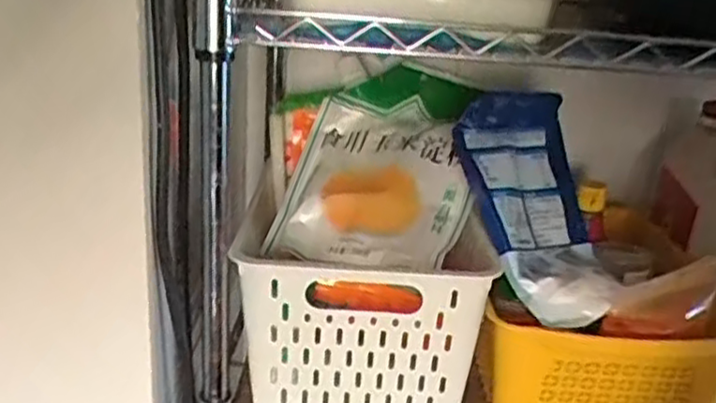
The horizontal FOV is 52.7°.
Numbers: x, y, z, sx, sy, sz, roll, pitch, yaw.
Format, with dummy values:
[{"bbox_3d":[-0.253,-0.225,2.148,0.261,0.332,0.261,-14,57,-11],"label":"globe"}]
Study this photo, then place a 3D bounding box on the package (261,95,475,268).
[{"bbox_3d":[0.017,-0.022,0.626,0.155,0.027,0.202,6,46,11],"label":"package"}]

